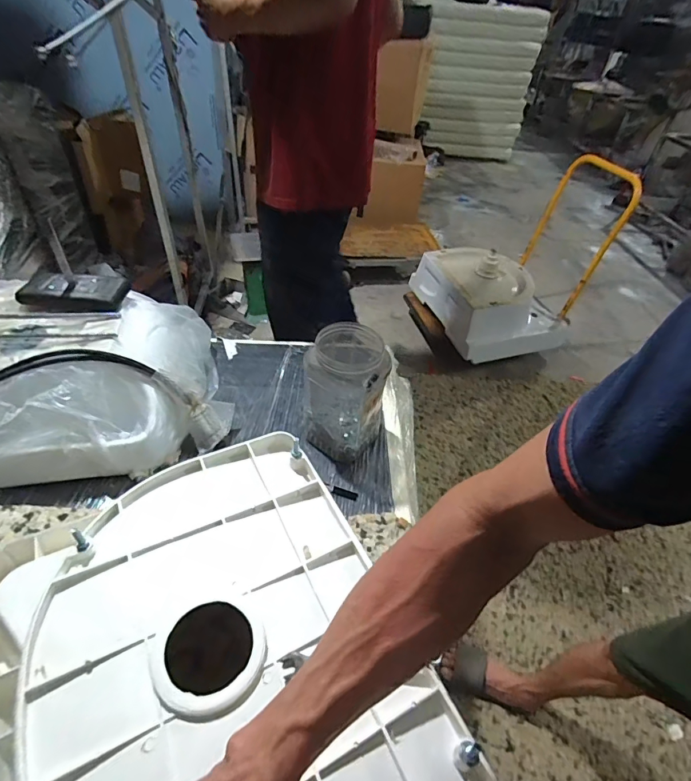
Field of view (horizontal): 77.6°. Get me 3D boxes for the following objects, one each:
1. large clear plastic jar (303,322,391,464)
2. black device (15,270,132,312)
[{"bbox_3d":[0.001,0.000,0.943,0.160,0.261,0.179,8,44,3],"label":"large clear plastic jar"},{"bbox_3d":[-0.618,-0.221,0.974,0.228,0.048,0.100,5,43,0],"label":"black device"}]

